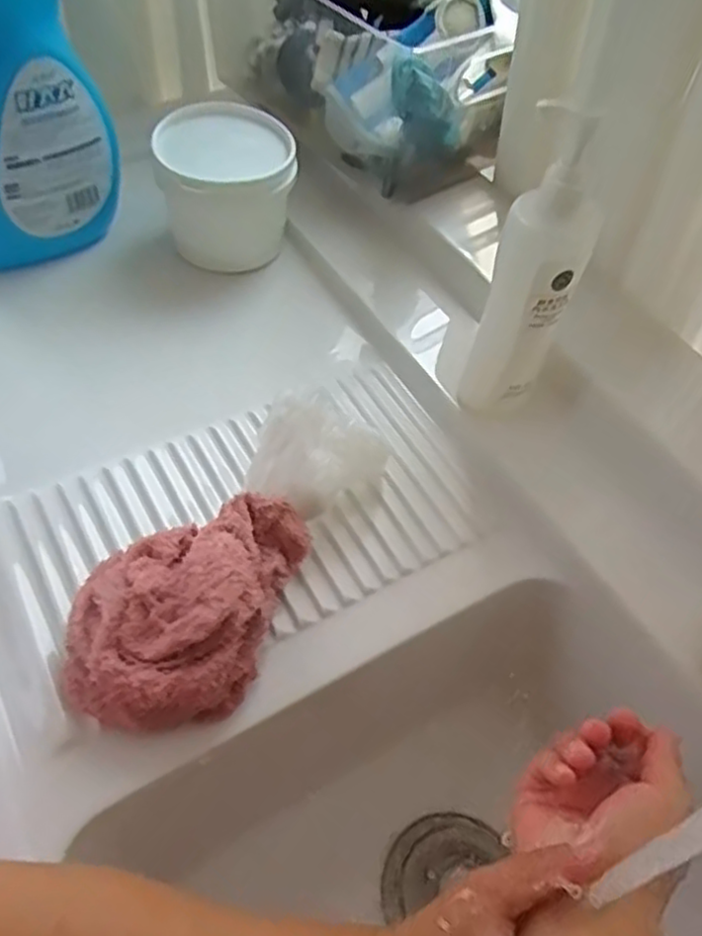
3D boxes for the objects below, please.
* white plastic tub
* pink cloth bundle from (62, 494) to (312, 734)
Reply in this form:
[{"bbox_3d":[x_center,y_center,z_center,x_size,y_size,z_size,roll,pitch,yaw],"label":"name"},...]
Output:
[{"bbox_3d":[-0.113,-0.256,0.656,0.123,0.109,0.106,-3,54,-5],"label":"white plastic tub"},{"bbox_3d":[-0.103,0.076,0.424,0.115,0.042,0.151,15,54,8],"label":"pink cloth bundle"}]

